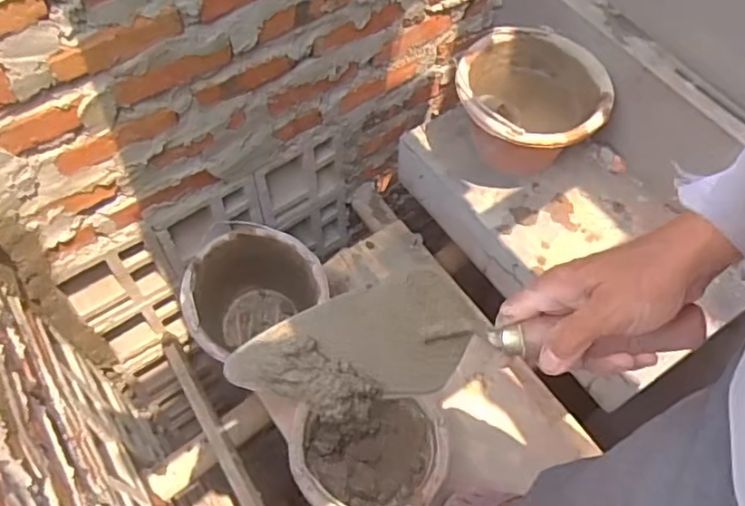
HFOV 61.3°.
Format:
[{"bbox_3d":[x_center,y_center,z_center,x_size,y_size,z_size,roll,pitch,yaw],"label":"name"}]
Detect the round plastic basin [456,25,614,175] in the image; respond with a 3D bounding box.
[{"bbox_3d":[0.264,-0.238,1.094,0.239,0.179,0.226,0,59,-1],"label":"round plastic basin"}]

